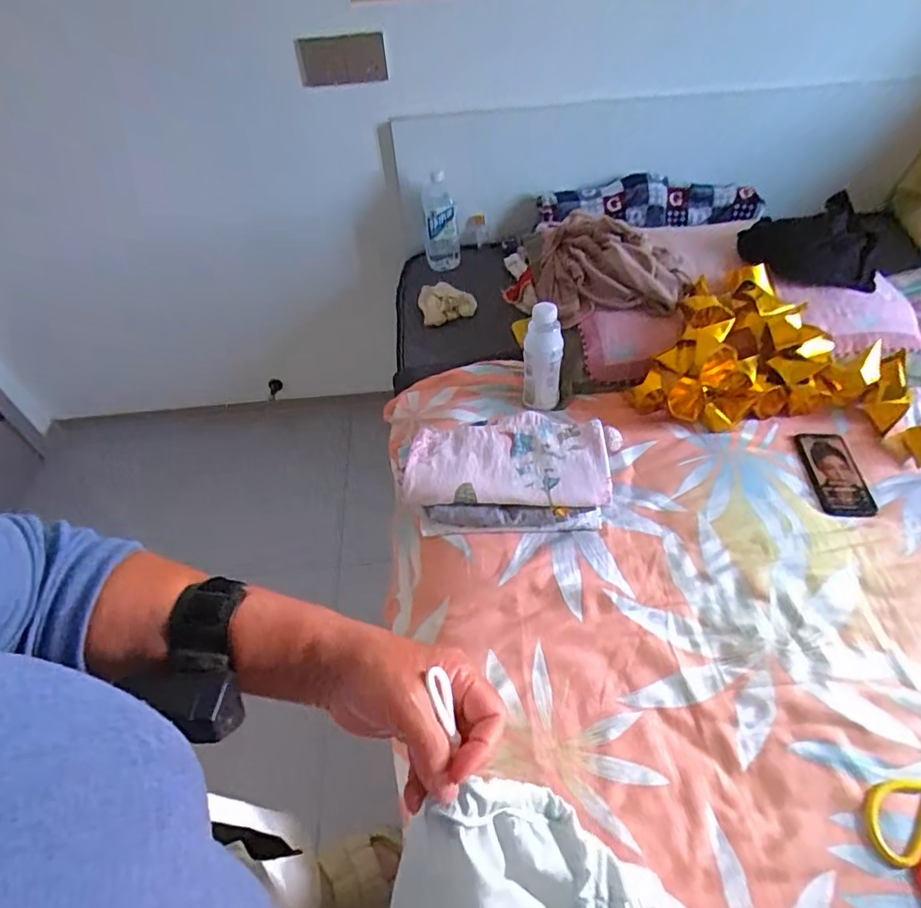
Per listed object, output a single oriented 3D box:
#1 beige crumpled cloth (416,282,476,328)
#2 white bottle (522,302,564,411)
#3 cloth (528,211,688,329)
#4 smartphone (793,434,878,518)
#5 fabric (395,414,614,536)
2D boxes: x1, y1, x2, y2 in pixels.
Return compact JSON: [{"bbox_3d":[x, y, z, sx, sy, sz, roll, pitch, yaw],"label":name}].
[{"bbox_3d":[-0.031,-0.331,1.205,0.118,0.084,0.025,-20,9,-6],"label":"beige crumpled cloth"},{"bbox_3d":[0.140,-0.161,0.944,0.065,0.181,0.059,5,51,9],"label":"white bottle"},{"bbox_3d":[0.265,-0.330,0.983,0.268,0.091,0.171,8,50,10],"label":"cloth"},{"bbox_3d":[0.573,0.031,0.848,0.075,0.013,0.150,-1,50,4],"label":"smartphone"},{"bbox_3d":[0.065,0.033,0.818,0.294,0.093,0.155,-4,49,0],"label":"fabric"}]

